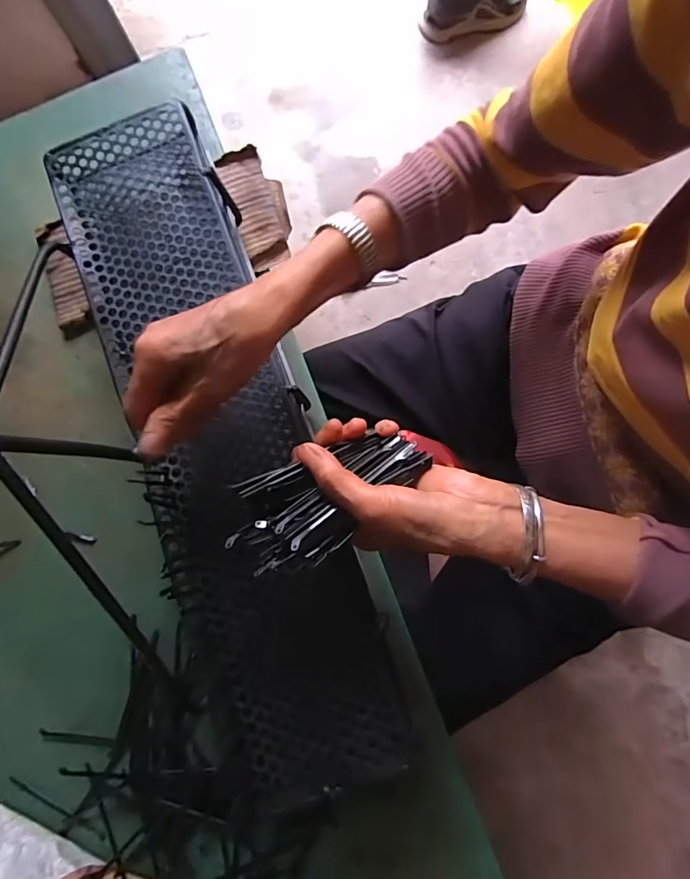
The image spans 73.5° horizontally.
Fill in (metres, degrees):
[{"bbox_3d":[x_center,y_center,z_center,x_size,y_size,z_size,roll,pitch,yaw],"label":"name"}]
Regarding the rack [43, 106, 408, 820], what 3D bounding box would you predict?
[{"bbox_3d":[-0.111,-0.015,0.401,0.140,0.035,0.600,-21,81,2],"label":"rack"}]

